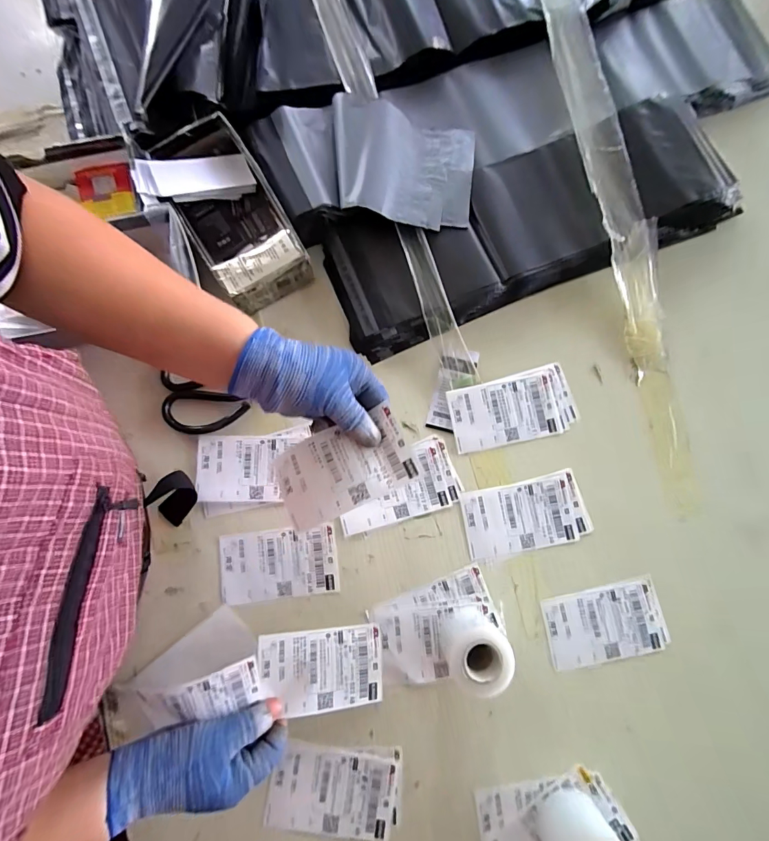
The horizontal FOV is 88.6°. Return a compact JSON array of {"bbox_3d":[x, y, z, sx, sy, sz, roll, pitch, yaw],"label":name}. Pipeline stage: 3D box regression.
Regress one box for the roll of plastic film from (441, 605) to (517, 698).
[{"bbox_3d":[0.093,0.237,0.411,0.063,0.068,0.063,-13,81,-4],"label":"roll of plastic film"}]

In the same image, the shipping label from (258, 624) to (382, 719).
[{"bbox_3d":[-0.066,0.261,0.413,0.124,0.008,0.074,1,66,-13],"label":"shipping label"}]

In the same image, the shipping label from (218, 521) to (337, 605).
[{"bbox_3d":[-0.120,0.164,0.450,0.129,0.005,0.076,-6,81,-3],"label":"shipping label"}]

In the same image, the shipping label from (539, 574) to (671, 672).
[{"bbox_3d":[0.250,0.231,0.447,0.134,0.005,0.078,-12,81,-3],"label":"shipping label"}]

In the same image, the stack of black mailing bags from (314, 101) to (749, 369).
[{"bbox_3d":[0.174,-0.245,0.496,0.494,0.066,0.174,-21,81,-5],"label":"stack of black mailing bags"}]

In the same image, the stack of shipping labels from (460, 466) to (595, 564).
[{"bbox_3d":[0.166,0.112,0.466,0.143,0.007,0.079,-10,81,-3],"label":"stack of shipping labels"}]

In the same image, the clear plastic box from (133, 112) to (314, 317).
[{"bbox_3d":[-0.188,-0.242,0.476,0.128,0.070,0.214,-34,83,-7],"label":"clear plastic box"}]

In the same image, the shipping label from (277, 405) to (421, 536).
[{"bbox_3d":[-0.037,0.044,0.360,0.121,0.020,0.073,-24,79,-6],"label":"shipping label"}]

